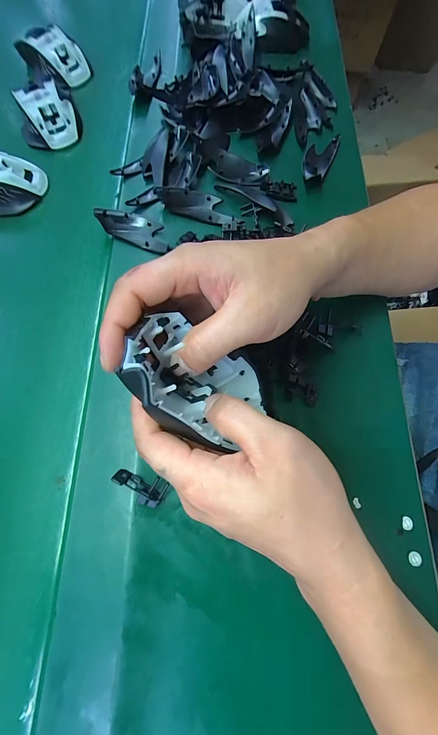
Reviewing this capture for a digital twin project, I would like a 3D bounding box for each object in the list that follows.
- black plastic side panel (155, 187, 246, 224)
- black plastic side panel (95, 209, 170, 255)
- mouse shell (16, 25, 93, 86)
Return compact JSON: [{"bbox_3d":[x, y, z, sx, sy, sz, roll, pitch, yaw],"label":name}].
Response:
[{"bbox_3d":[-0.021,-0.185,0.344,0.098,0.014,0.030,16,72,6],"label":"black plastic side panel"},{"bbox_3d":[-0.091,-0.151,0.331,0.082,0.018,0.028,22,73,7],"label":"black plastic side panel"},{"bbox_3d":[-0.220,-0.420,0.415,0.089,0.038,0.056,38,76,12],"label":"mouse shell"}]

